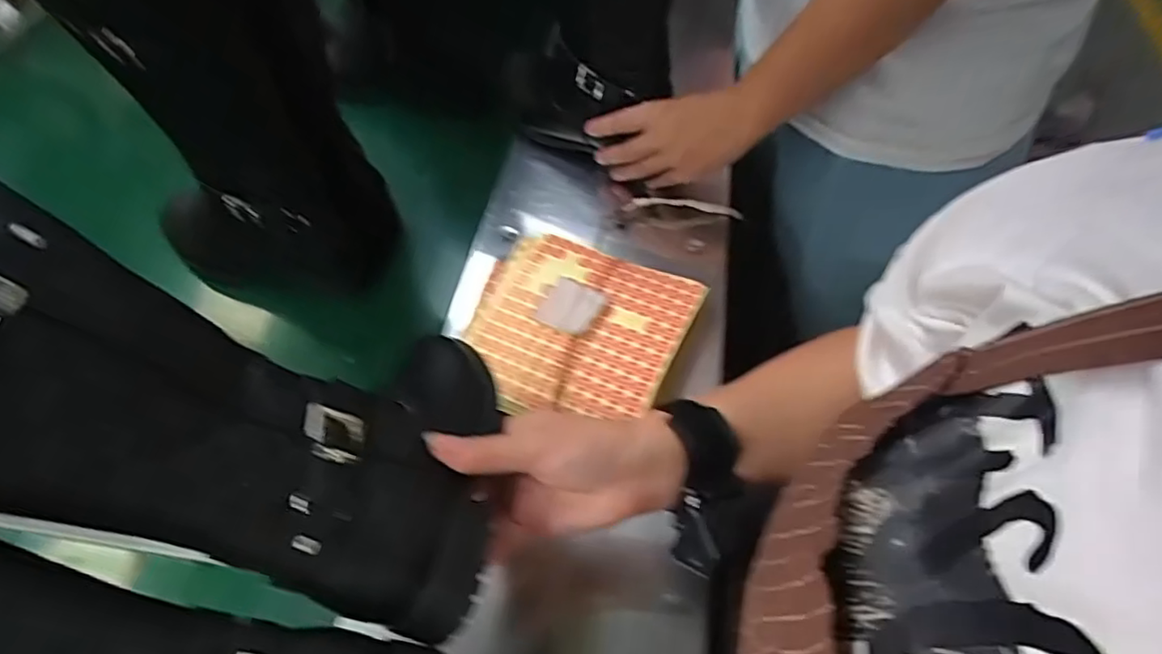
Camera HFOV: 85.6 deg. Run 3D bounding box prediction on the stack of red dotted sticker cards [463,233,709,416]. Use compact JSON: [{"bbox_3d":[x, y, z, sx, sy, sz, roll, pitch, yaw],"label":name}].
[{"bbox_3d":[-0.010,-0.003,0.530,0.186,0.014,0.162,18,57,17],"label":"stack of red dotted sticker cards"}]

